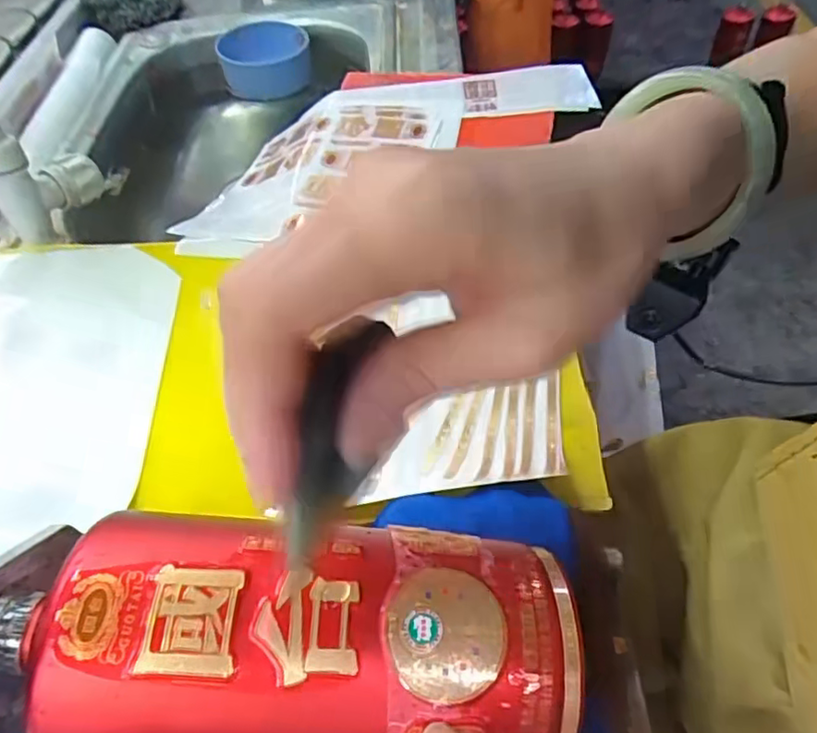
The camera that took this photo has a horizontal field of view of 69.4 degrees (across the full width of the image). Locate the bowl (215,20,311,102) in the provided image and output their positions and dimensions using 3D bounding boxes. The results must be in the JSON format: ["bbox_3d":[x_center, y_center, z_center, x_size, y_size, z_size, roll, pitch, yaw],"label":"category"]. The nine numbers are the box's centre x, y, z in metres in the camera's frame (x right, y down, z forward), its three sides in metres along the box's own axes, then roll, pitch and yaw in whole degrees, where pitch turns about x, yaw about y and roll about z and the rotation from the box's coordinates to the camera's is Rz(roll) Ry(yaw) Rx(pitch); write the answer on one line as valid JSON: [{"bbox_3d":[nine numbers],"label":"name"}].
[{"bbox_3d":[-0.177,-0.384,0.737,0.105,0.057,0.102,-2,52,2],"label":"bowl"}]

